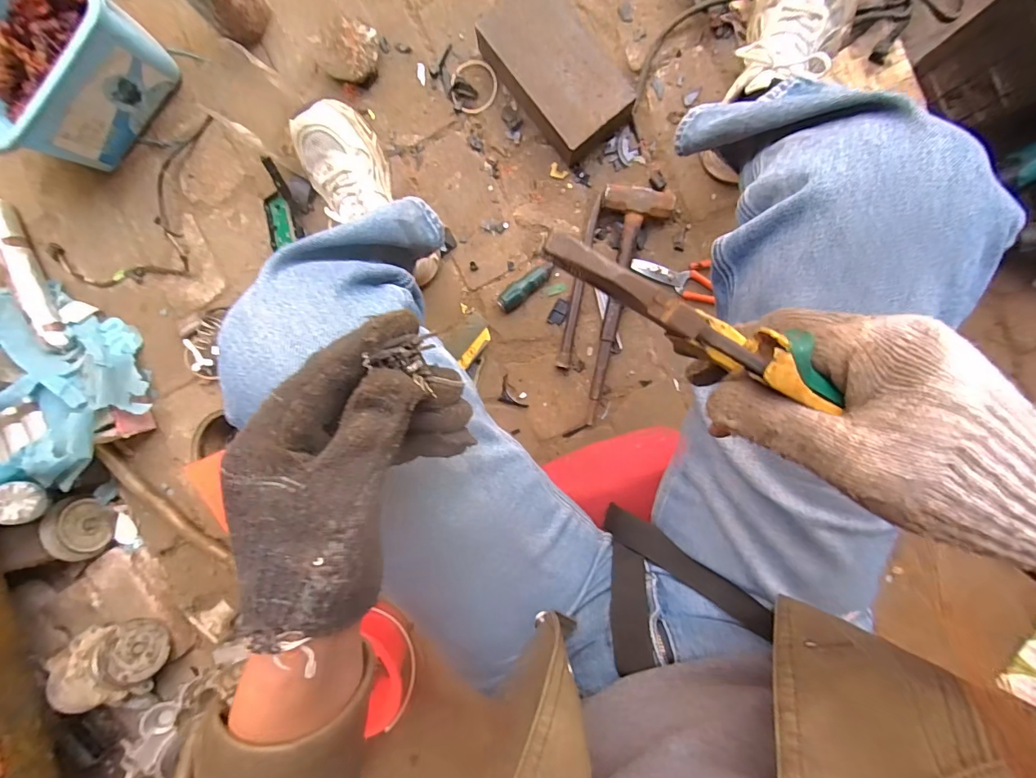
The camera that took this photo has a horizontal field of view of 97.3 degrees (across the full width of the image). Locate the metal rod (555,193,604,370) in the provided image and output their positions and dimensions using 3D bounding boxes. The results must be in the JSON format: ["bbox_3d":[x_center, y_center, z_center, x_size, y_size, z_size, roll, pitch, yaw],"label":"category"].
[{"bbox_3d":[0.093,-0.155,0.680,0.019,0.023,0.254,12,97,4],"label":"metal rod"}]

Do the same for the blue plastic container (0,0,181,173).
[{"bbox_3d":[-0.644,-0.470,0.651,0.158,0.152,0.288,43,98,-1],"label":"blue plastic container"}]

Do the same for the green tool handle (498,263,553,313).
[{"bbox_3d":[0.012,-0.159,0.703,0.100,0.028,0.027,-40,92,8],"label":"green tool handle"}]

